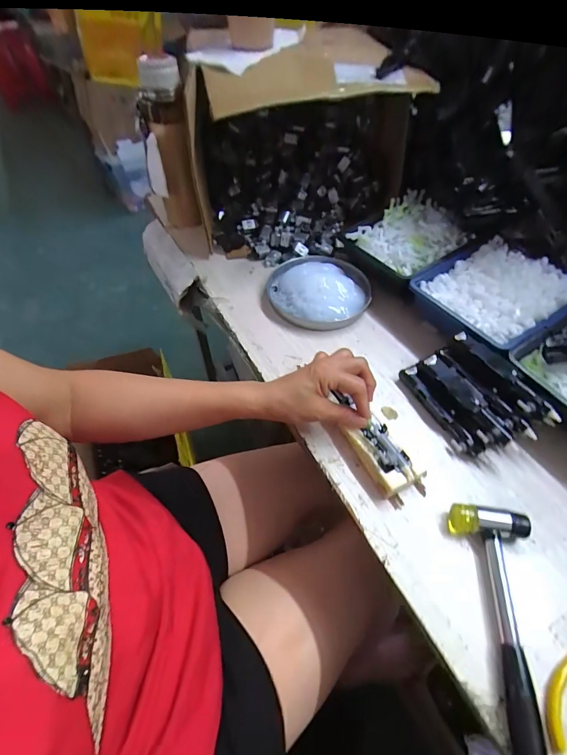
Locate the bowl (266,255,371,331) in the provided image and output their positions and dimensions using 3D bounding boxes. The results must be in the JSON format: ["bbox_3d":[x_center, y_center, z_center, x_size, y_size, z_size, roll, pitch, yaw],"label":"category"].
[{"bbox_3d":[0.051,-0.127,0.521,0.137,0.029,0.143,0,53,0],"label":"bowl"}]

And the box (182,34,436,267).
[{"bbox_3d":[0.025,-0.358,0.572,0.307,0.217,0.267,-4,53,-3],"label":"box"}]

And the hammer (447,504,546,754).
[{"bbox_3d":[0.177,0.212,0.267,0.060,0.022,0.228,2,53,1],"label":"hammer"}]

